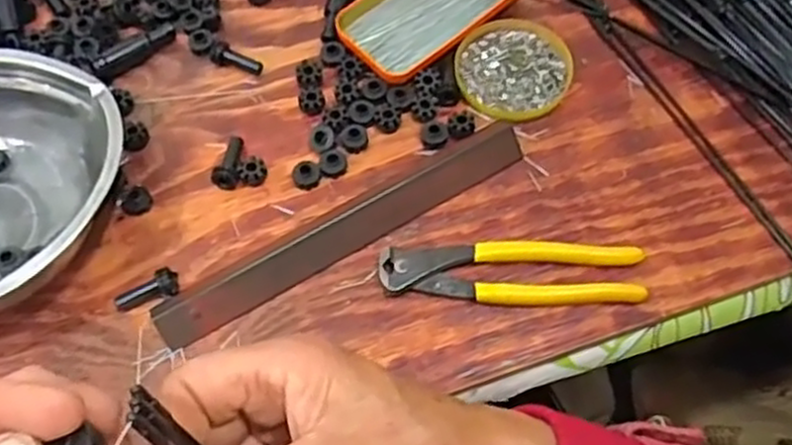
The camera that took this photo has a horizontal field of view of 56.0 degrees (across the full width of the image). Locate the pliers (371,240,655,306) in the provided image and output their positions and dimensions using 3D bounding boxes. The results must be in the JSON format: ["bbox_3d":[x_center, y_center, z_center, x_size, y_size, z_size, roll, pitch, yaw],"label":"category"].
[{"bbox_3d":[0.073,0.032,0.470,0.162,0.014,0.037,1,65,3],"label":"pliers"}]

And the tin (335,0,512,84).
[{"bbox_3d":[0.028,-0.164,0.557,0.144,0.016,0.081,-41,70,-16],"label":"tin"}]

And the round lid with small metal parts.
[{"bbox_3d":[0.086,-0.111,0.538,0.082,0.013,0.078,-1,64,2],"label":"round lid with small metal parts"}]

